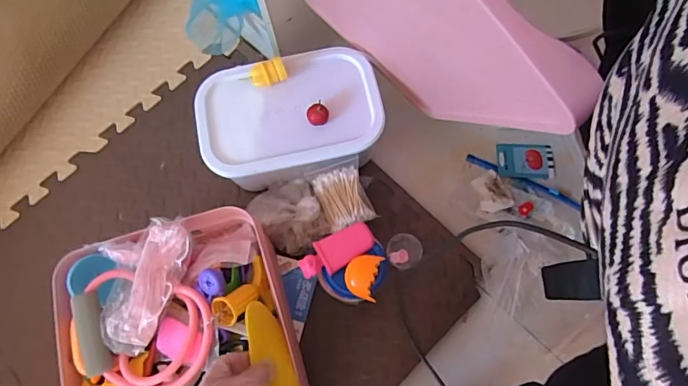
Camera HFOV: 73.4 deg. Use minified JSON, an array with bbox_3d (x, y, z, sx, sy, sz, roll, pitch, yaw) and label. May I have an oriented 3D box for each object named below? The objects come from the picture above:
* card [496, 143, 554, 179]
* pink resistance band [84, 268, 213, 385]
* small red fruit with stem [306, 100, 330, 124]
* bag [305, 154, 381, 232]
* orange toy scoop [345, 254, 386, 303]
[{"bbox_3d":[0.298,-0.052,0.757,0.088,0.009,0.058,2,80,5],"label":"card"},{"bbox_3d":[-0.236,0.166,0.543,0.161,0.026,0.127,14,73,6],"label":"pink resistance band"},{"bbox_3d":[-0.037,-0.109,0.628,0.029,0.022,0.028,0,72,1],"label":"small red fruit with stem"},{"bbox_3d":[-0.003,0.002,0.630,0.072,0.026,0.087,-18,73,-4],"label":"bag"},{"bbox_3d":[0.022,0.099,0.557,0.040,0.014,0.053,15,73,6],"label":"orange toy scoop"}]

